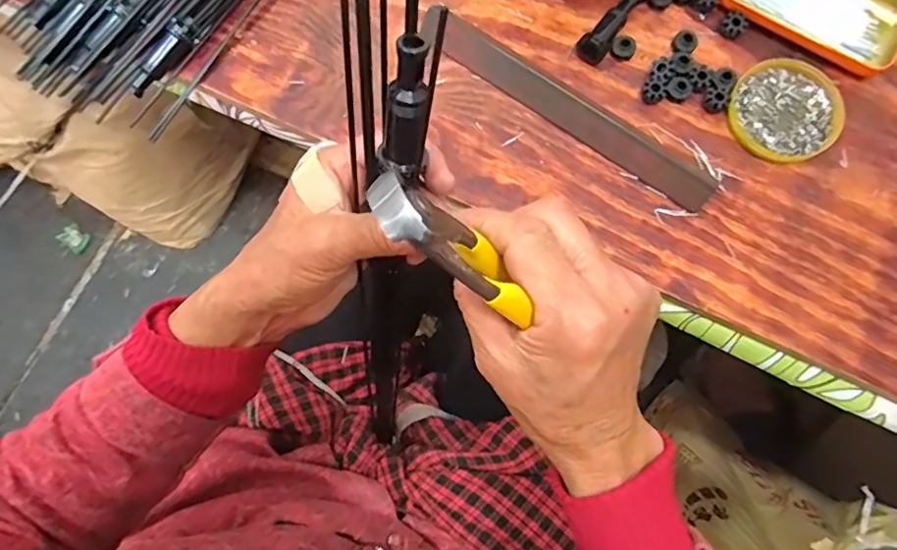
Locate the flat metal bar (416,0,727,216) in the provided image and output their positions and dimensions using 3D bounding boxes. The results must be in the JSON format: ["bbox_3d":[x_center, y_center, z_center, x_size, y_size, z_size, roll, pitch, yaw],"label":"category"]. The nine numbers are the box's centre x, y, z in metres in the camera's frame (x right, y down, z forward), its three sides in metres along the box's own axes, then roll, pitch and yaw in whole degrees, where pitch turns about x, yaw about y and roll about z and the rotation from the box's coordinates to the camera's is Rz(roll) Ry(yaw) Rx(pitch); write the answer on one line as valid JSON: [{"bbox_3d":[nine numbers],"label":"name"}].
[{"bbox_3d":[0.090,-0.134,0.445,0.260,0.014,0.032,35,79,8],"label":"flat metal bar"}]

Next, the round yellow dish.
[{"bbox_3d":[0.264,-0.128,0.441,0.081,0.014,0.079,0,76,0],"label":"round yellow dish"}]

